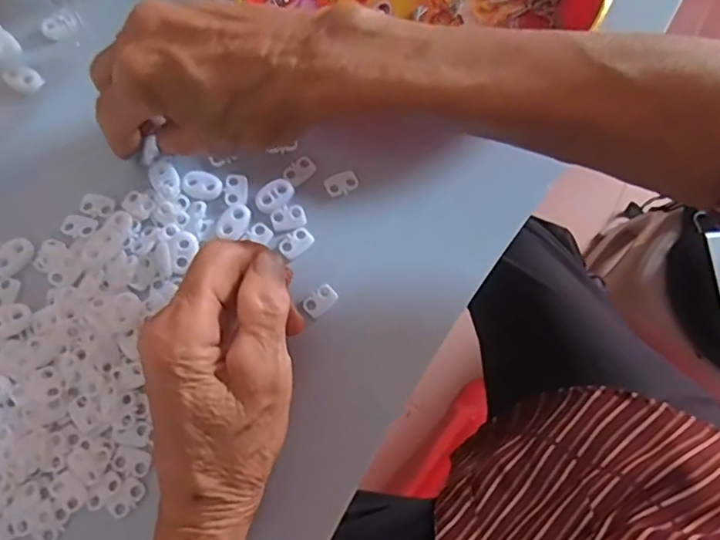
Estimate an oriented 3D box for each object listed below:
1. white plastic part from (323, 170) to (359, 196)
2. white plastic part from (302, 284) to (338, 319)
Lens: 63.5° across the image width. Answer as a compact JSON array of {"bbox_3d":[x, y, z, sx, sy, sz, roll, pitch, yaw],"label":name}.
[{"bbox_3d":[-0.010,-0.049,0.325,0.018,0.004,0.013,-28,77,-10],"label":"white plastic part"},{"bbox_3d":[-0.021,0.016,0.306,0.013,0.004,0.018,42,77,10],"label":"white plastic part"}]

